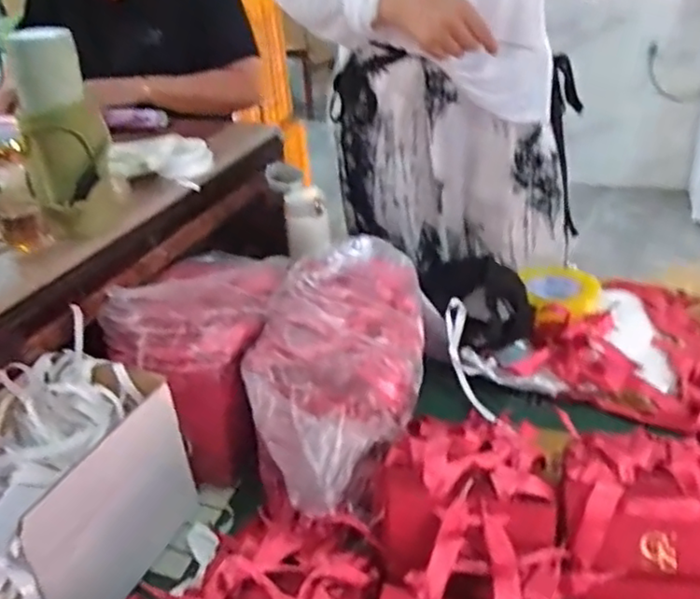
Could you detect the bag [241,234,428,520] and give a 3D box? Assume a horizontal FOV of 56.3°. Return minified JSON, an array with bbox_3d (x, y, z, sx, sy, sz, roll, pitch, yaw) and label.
[{"bbox_3d":[-0.013,0.065,0.723,0.182,0.123,0.354,2,31,10],"label":"bag"}]

